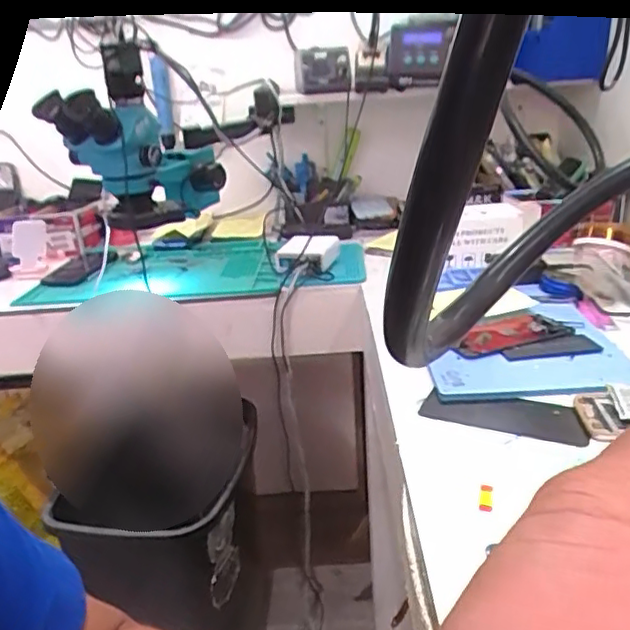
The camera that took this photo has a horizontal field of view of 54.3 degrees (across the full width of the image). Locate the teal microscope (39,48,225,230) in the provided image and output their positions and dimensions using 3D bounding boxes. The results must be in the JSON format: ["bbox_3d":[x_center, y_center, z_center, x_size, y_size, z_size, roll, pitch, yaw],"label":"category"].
[{"bbox_3d":[-0.265,-0.259,0.960,0.145,0.230,0.324,7,23,28],"label":"teal microscope"}]

